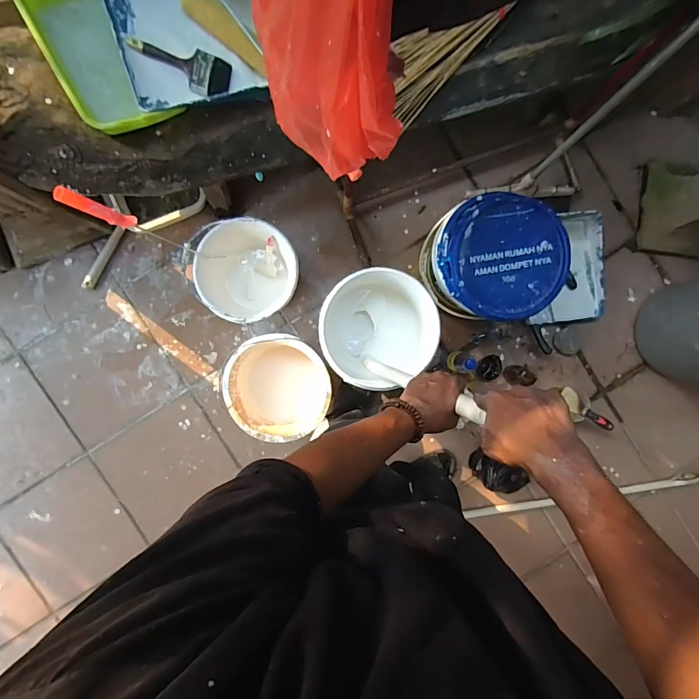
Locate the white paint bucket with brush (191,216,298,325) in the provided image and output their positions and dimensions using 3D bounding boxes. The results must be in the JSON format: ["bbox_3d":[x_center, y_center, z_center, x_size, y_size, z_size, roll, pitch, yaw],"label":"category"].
[{"bbox_3d":[-0.299,-0.226,1.200,0.289,0.190,0.286,0,92,-3],"label":"white paint bucket with brush"}]

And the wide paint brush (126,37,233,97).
[{"bbox_3d":[-0.378,-0.639,0.885,0.210,0.015,0.100,8,82,-20],"label":"wide paint brush"}]

